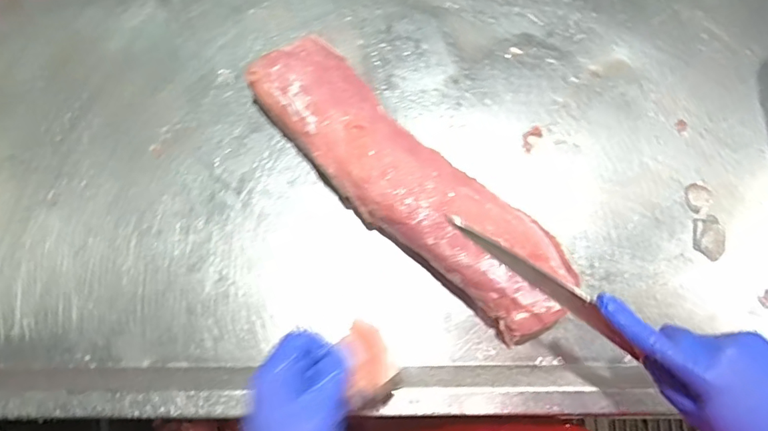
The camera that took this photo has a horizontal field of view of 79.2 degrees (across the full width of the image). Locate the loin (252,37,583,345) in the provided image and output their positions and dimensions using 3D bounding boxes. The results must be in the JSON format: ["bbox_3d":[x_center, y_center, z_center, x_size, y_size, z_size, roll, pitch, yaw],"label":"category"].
[{"bbox_3d":[0.020,-0.051,0.548,0.452,0.085,0.128,42,79,9],"label":"loin"}]

